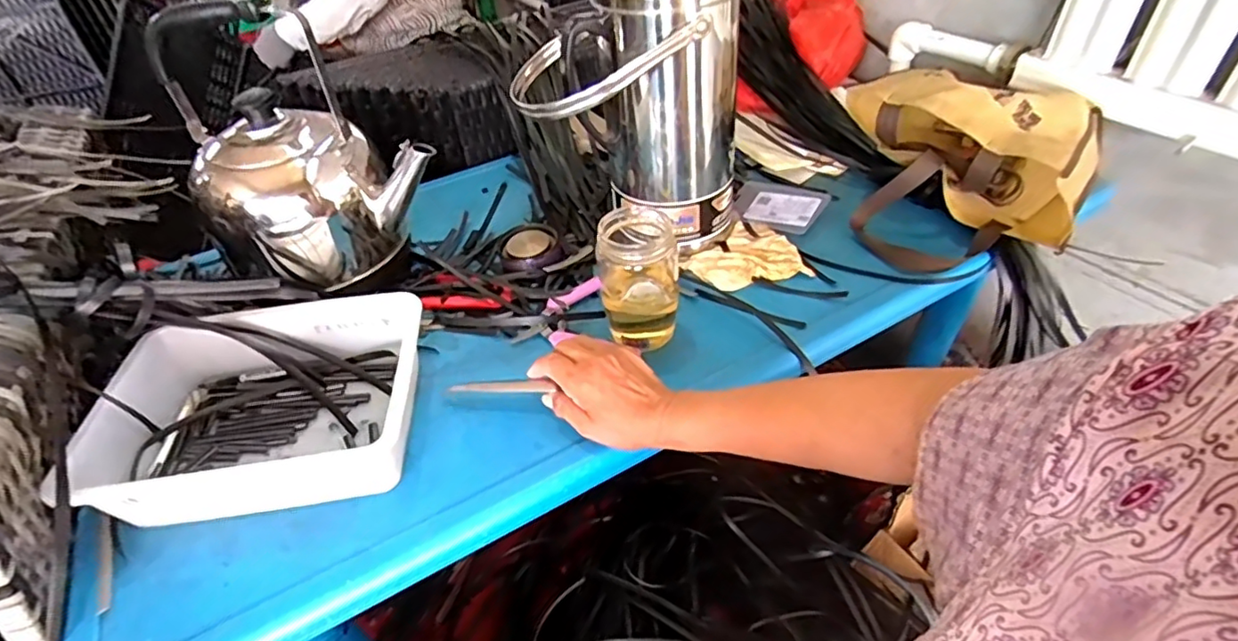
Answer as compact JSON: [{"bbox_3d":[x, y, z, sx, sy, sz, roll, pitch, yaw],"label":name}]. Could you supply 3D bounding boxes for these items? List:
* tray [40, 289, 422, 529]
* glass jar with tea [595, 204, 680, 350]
[{"bbox_3d":[-0.327,0.077,0.559,0.267,0.075,0.199,-11,42,-7],"label":"tray"},{"bbox_3d":[0.020,-0.034,0.598,0.077,0.138,0.063,-3,42,3],"label":"glass jar with tea"}]

